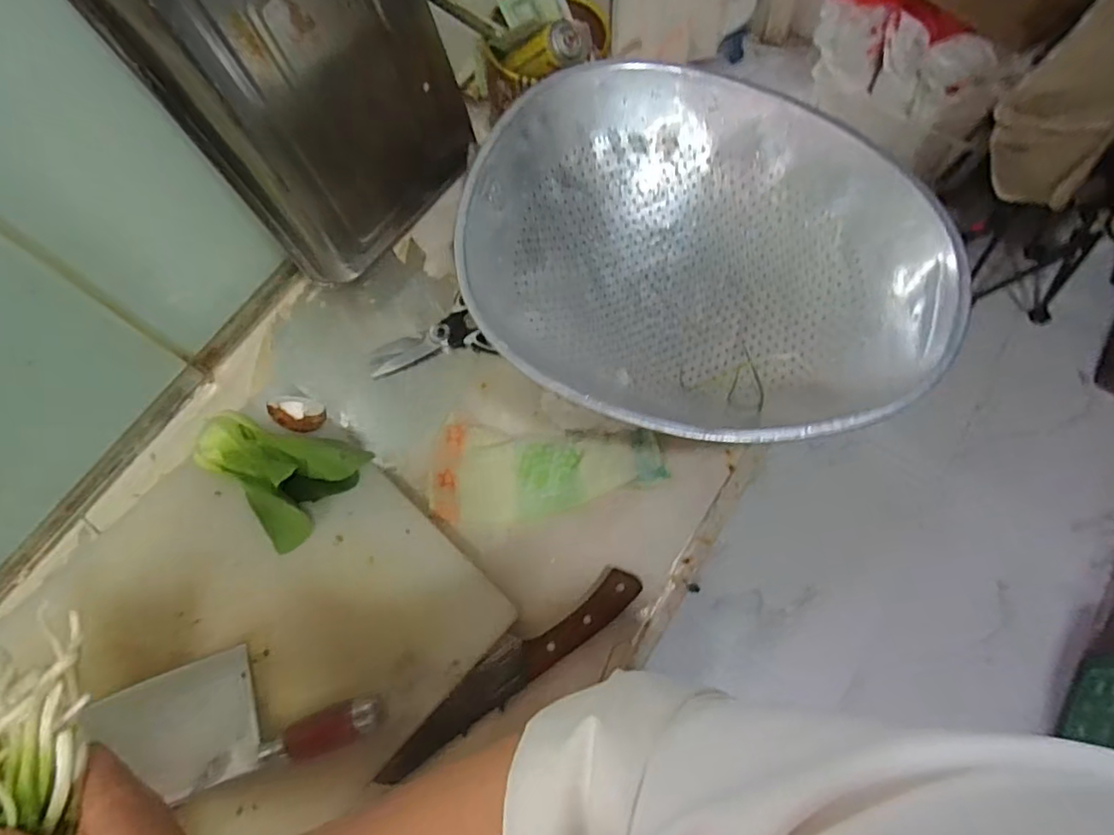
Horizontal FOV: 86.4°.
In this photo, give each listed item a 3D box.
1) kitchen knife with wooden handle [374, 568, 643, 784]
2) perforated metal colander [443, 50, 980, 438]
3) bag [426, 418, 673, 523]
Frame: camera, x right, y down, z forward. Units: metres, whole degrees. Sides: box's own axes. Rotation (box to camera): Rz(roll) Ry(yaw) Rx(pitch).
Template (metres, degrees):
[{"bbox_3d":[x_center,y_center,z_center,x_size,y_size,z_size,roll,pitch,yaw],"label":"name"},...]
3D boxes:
[{"bbox_3d":[-0.040,0.216,0.513,0.259,0.020,0.042,-35,72,-10],"label":"kitchen knife with wooden handle"},{"bbox_3d":[0.132,-0.140,0.534,0.411,0.095,0.341,16,71,8],"label":"perforated metal colander"},{"bbox_3d":[-0.009,0.052,0.574,0.221,0.022,0.094,-1,69,2],"label":"bag"}]

